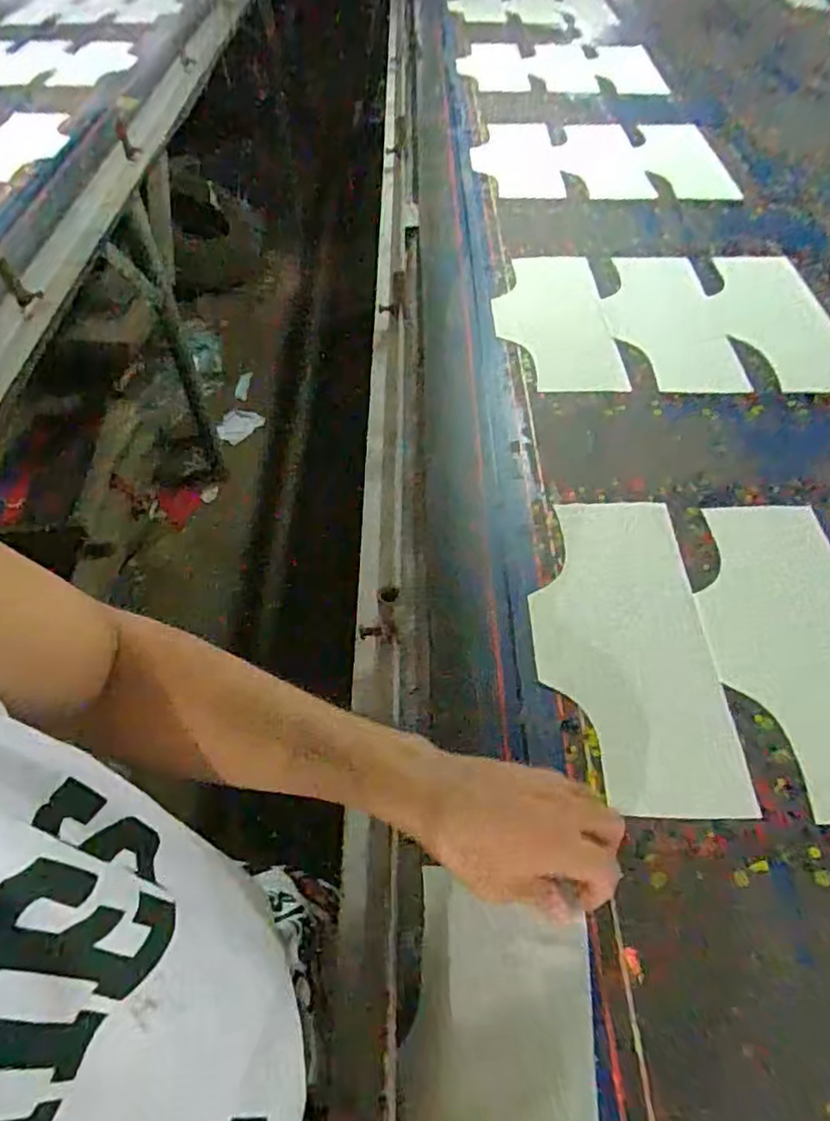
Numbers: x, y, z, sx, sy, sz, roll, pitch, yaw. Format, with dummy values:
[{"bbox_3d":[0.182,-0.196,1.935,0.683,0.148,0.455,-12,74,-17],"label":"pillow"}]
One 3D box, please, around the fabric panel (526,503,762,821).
[{"bbox_3d":[0.180,0.064,0.555,0.147,0.006,0.303,-1,54,3],"label":"fabric panel"}]

